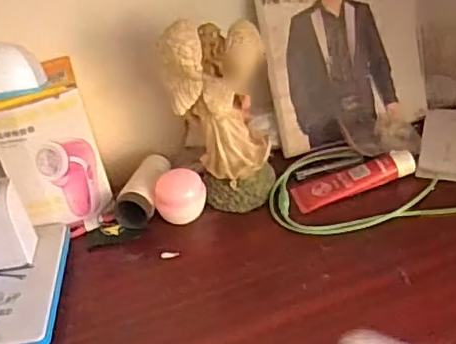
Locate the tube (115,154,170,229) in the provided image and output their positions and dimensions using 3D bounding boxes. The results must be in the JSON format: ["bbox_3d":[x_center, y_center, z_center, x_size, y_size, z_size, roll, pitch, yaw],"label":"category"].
[{"bbox_3d":[-0.095,0.018,0.711,0.045,0.035,0.106,5,40,15],"label":"tube"}]

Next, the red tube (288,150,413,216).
[{"bbox_3d":[0.141,0.003,0.689,0.138,0.027,0.041,-15,39,-9],"label":"red tube"}]

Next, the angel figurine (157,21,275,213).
[{"bbox_3d":[-0.008,-0.062,0.658,0.105,0.200,0.086,-10,39,-2],"label":"angel figurine"}]

